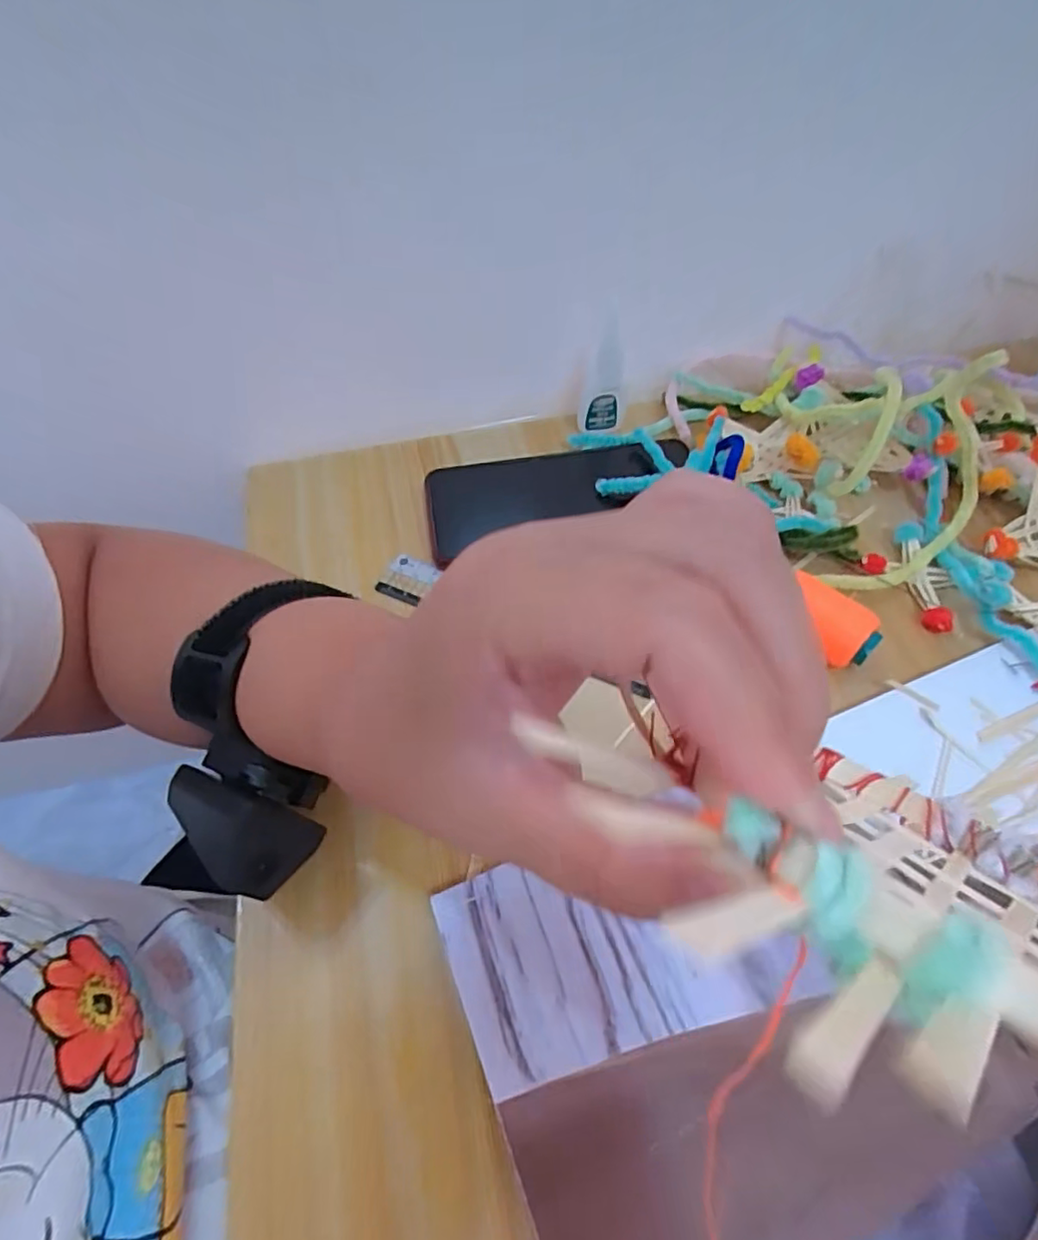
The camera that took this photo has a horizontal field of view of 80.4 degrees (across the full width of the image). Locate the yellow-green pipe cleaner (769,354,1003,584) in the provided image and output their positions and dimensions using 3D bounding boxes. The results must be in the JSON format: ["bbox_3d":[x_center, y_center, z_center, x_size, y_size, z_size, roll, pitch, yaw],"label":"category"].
[{"bbox_3d":[0.216,-0.093,0.347,0.107,0.050,0.156,1,54,2],"label":"yellow-green pipe cleaner"}]

